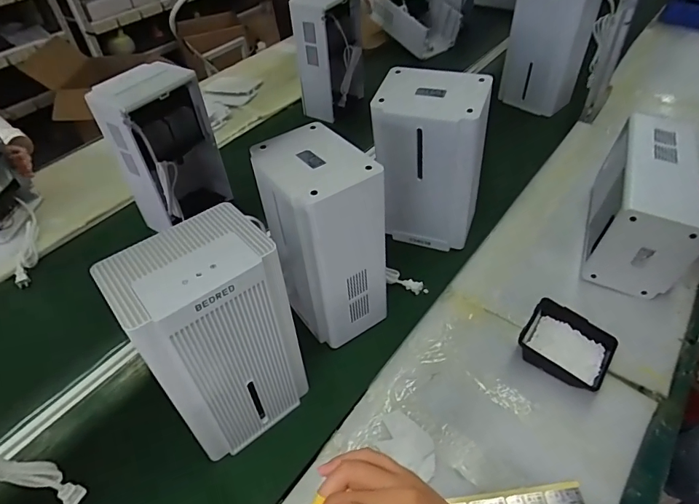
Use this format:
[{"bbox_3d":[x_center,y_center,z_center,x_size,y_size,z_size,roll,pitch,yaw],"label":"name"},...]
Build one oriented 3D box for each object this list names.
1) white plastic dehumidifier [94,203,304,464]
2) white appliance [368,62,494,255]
[{"bbox_3d":[-0.188,0.127,0.652,0.191,0.333,0.136,-32,51,-25],"label":"white plastic dehumidifier"},{"bbox_3d":[0.161,-0.169,0.906,0.191,0.340,0.135,11,47,16],"label":"white appliance"}]

